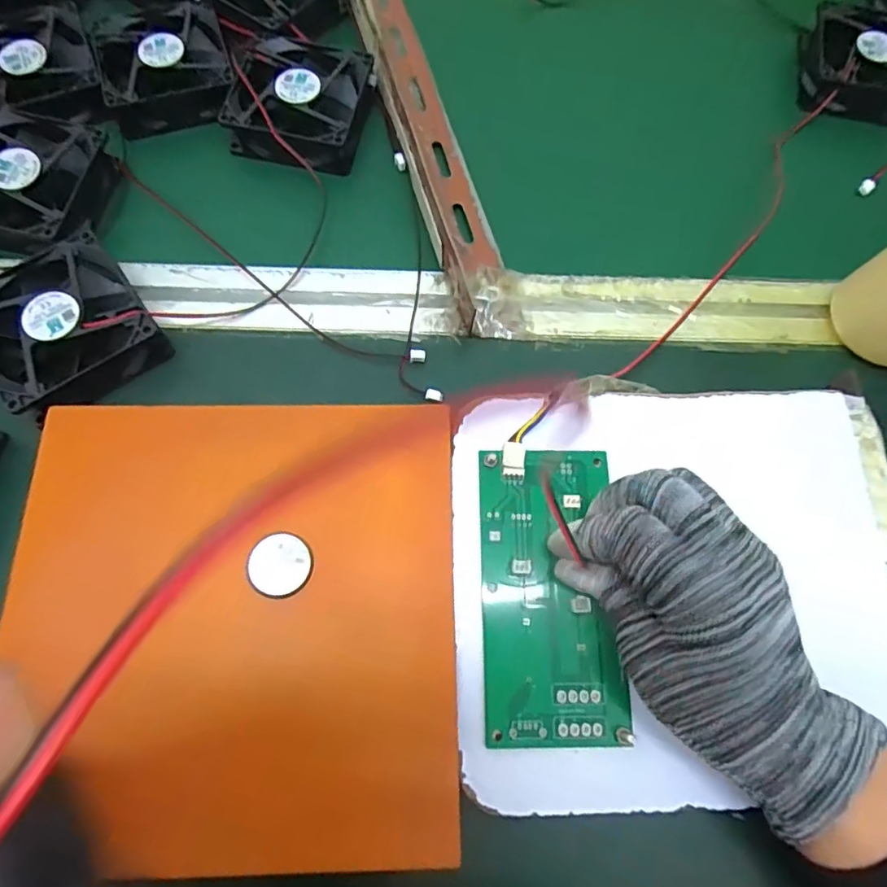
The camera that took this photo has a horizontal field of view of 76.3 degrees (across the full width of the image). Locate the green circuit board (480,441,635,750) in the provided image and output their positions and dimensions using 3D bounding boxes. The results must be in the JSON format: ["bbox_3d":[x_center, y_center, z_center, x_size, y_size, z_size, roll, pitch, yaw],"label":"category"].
[{"bbox_3d":[0.050,0.068,0.266,0.064,0.007,0.134,-3,73,-1],"label":"green circuit board"}]

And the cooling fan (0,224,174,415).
[{"bbox_3d":[-0.203,-0.060,0.304,0.080,0.028,0.083,-35,74,-12],"label":"cooling fan"}]

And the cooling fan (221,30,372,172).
[{"bbox_3d":[-0.093,-0.219,0.362,0.078,0.021,0.094,15,71,5],"label":"cooling fan"}]

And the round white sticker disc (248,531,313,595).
[{"bbox_3d":[-0.075,0.055,0.260,0.027,0.004,0.027,4,70,-12],"label":"round white sticker disc"}]

